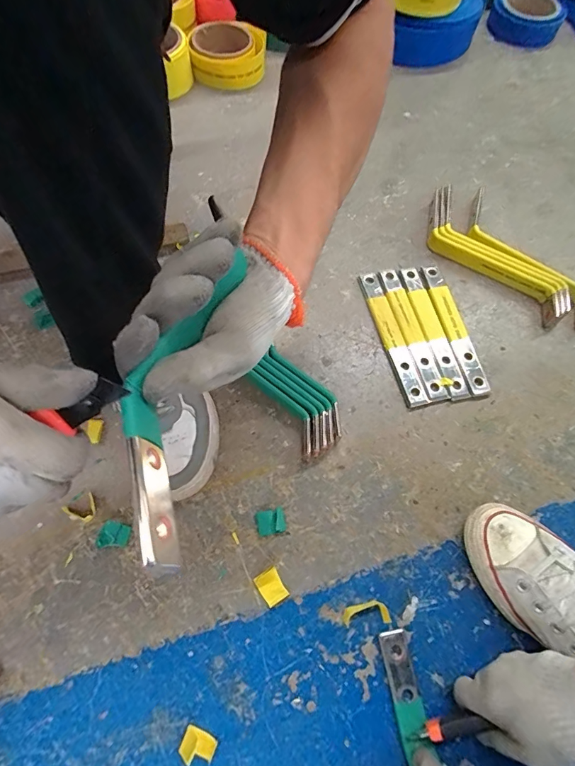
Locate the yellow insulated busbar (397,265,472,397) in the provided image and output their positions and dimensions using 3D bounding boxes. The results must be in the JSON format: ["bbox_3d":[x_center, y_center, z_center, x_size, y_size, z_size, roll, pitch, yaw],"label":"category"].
[{"bbox_3d":[0.207,-0.076,0.588,0.031,0.010,0.210,-9,68,-16],"label":"yellow insulated busbar"}]

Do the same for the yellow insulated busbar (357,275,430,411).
[{"bbox_3d":[0.148,-0.067,0.585,0.029,0.006,0.214,-18,70,4],"label":"yellow insulated busbar"}]

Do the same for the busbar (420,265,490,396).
[{"bbox_3d":[0.239,-0.083,0.588,0.032,0.006,0.206,-12,66,-8],"label":"busbar"}]

